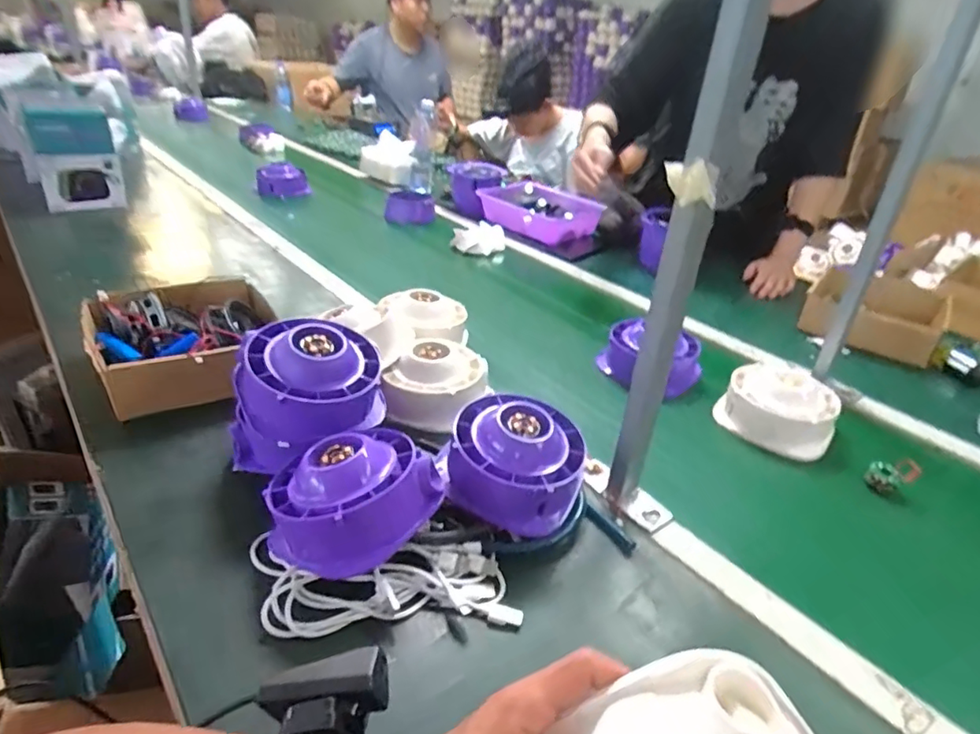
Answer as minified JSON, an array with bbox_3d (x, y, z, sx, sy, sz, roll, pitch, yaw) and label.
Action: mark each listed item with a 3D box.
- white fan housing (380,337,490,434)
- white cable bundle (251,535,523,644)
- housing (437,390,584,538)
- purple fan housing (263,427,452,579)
[{"bbox_3d":[-0.066,0.016,0.714,0.124,0.075,0.129,7,31,-1],"label":"white fan housing"},{"bbox_3d":[-0.092,0.182,0.468,0.225,0.027,0.084,7,31,-1],"label":"white cable bundle"},{"bbox_3d":[0.027,0.091,0.559,0.134,0.095,0.127,31,38,34],"label":"housing"},{"bbox_3d":[-0.118,0.119,0.501,0.127,0.096,0.119,5,31,-3],"label":"purple fan housing"}]

